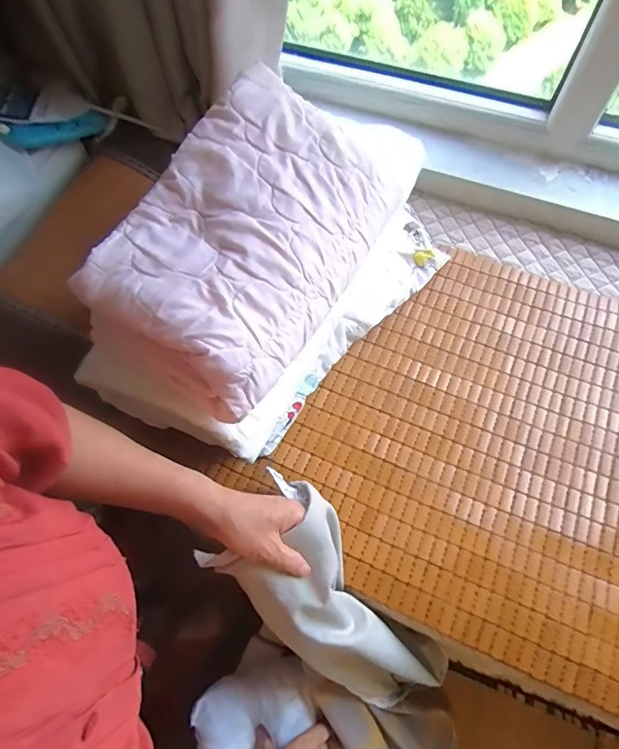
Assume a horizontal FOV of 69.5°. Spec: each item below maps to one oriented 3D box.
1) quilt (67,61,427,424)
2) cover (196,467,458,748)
[{"bbox_3d":[-0.056,-0.165,0.516,0.218,0.147,0.386,30,69,14],"label":"quilt"},{"bbox_3d":[0.064,0.361,0.551,0.180,0.490,0.138,-28,25,-11],"label":"cover"}]

